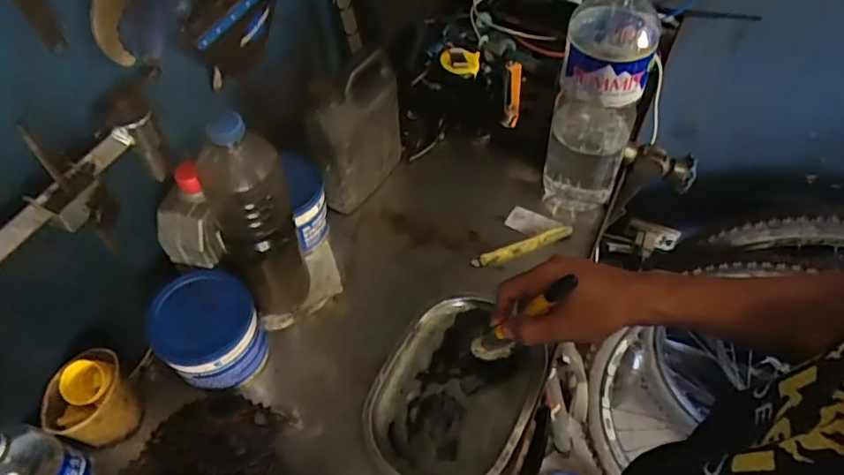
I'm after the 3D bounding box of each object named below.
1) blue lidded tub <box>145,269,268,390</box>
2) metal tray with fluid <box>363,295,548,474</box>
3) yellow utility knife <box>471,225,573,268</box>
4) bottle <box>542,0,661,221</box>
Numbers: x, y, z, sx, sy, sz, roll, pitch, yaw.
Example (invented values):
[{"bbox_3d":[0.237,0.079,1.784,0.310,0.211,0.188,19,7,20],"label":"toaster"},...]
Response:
[{"bbox_3d":[-0.222,0.097,0.599,0.099,0.081,0.106,-2,54,2],"label":"blue lidded tub"},{"bbox_3d":[0.035,0.163,0.598,0.152,0.035,0.209,25,60,19],"label":"metal tray with fluid"},{"bbox_3d":[0.125,0.013,0.713,0.132,0.020,0.016,-20,56,-11],"label":"yellow utility knife"},{"bbox_3d":[0.201,-0.156,0.642,0.093,0.311,0.105,-2,54,2],"label":"bottle"}]

